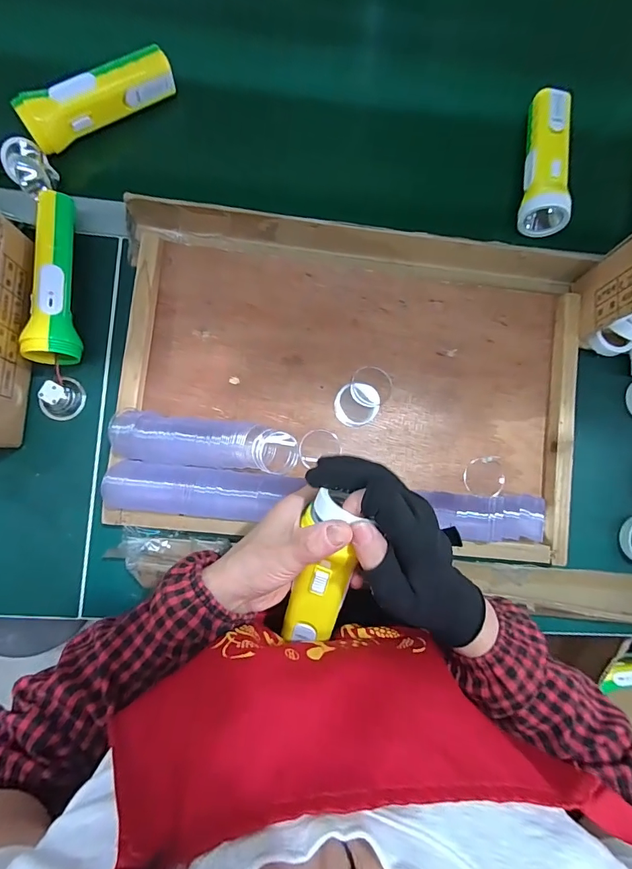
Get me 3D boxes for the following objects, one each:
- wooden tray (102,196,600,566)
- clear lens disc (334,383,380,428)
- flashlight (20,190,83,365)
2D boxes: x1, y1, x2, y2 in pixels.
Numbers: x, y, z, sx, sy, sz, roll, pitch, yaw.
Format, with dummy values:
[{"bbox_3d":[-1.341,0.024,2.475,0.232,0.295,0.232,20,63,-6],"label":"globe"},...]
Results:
[{"bbox_3d":[0.043,-0.054,0.438,0.481,0.044,0.333,6,84,-6],"label":"wooden tray"},{"bbox_3d":[0.045,-0.032,0.446,0.048,0.006,0.046,1,84,-6],"label":"clear lens disc"},{"bbox_3d":[-0.259,-0.153,0.408,0.042,0.045,0.163,-2,85,-6],"label":"flashlight"}]

